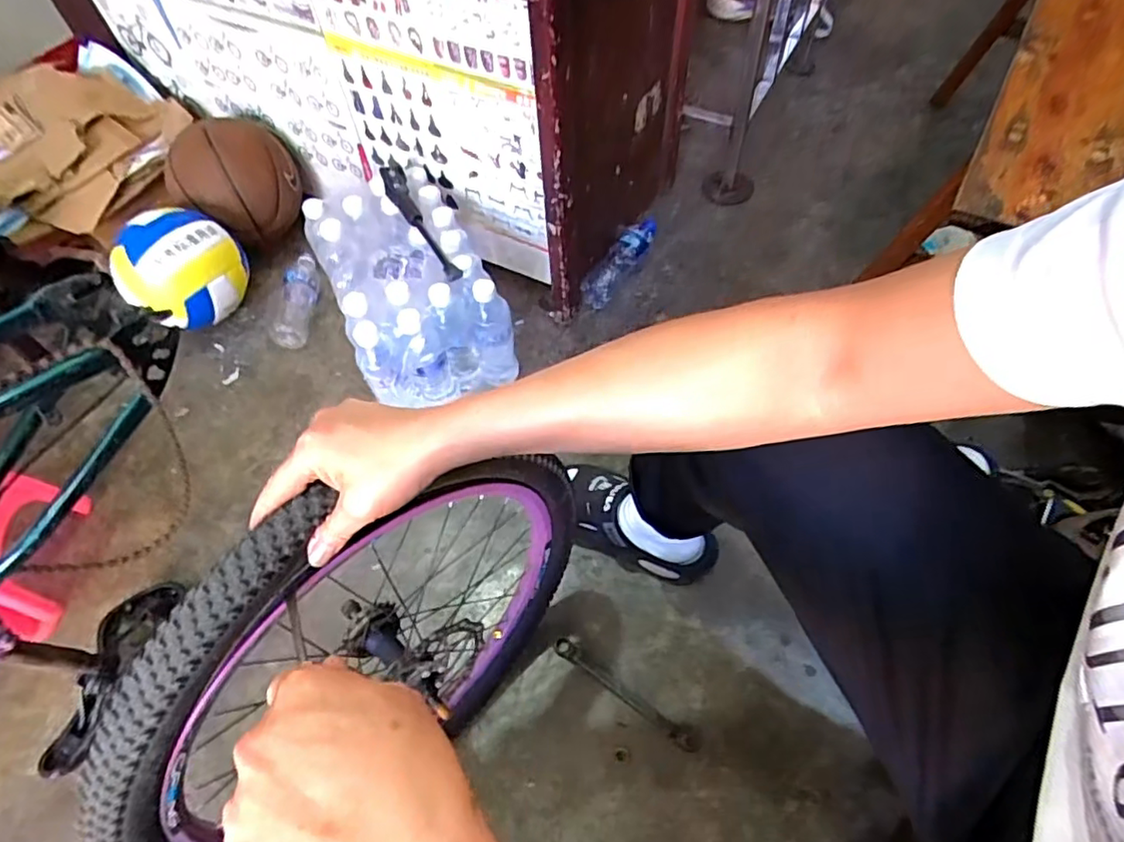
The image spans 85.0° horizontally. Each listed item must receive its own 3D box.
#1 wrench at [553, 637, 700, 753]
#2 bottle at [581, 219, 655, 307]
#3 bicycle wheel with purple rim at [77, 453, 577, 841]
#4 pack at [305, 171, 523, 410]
[{"bbox_3d":[0.080,0.348,0.791,0.215,0.012,0.026,32,64,19],"label":"wrench"},{"bbox_3d":[0.121,-0.319,1.176,0.060,0.076,0.244,28,63,18],"label":"bottle"},{"bbox_3d":[-0.162,0.217,0.579,0.100,0.458,0.450,31,64,19],"label":"bicycle wheel with purple rim"},{"bbox_3d":[-0.256,-0.217,1.030,0.225,0.199,0.347,-24,60,-12],"label":"pack"}]

